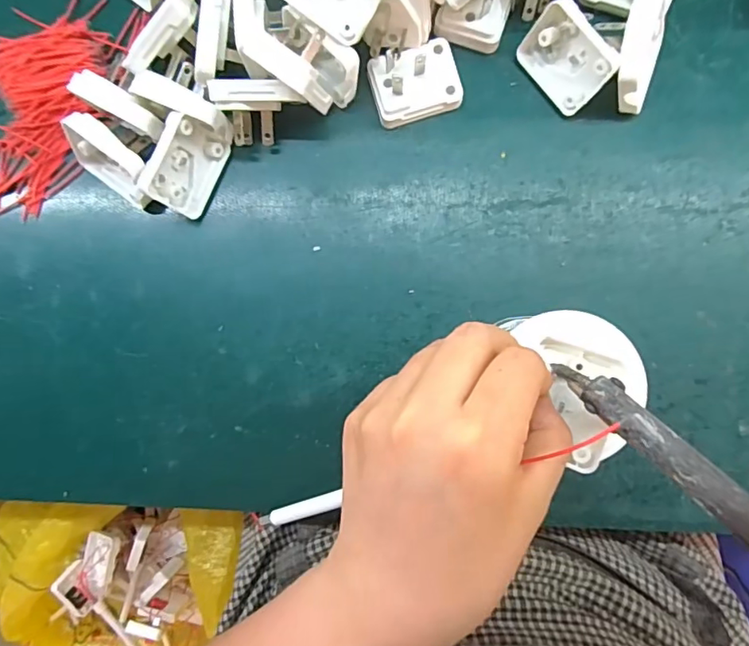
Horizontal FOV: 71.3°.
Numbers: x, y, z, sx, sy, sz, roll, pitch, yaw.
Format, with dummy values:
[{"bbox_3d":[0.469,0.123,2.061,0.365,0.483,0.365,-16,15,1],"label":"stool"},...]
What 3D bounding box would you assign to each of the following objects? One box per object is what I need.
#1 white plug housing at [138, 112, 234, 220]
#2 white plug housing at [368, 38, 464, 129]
[{"bbox_3d":[-0.102,-0.089,0.287,0.018,0.040,0.054,41,97,28],"label":"white plug housing"},{"bbox_3d":[0.023,-0.133,0.288,0.048,0.023,0.037,-18,87,2],"label":"white plug housing"}]

